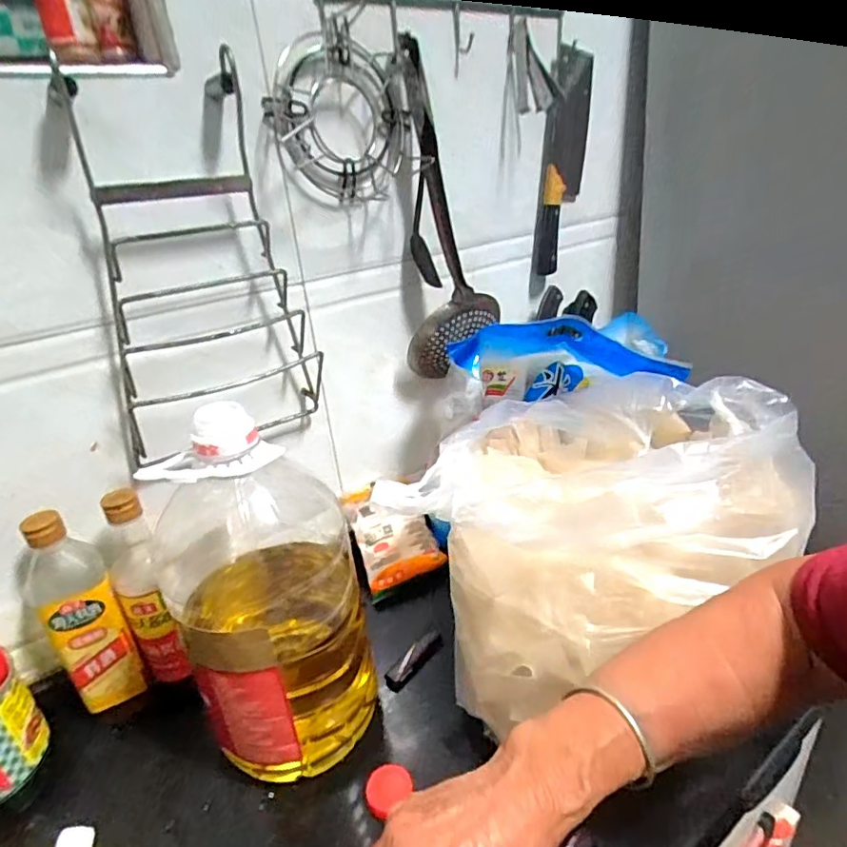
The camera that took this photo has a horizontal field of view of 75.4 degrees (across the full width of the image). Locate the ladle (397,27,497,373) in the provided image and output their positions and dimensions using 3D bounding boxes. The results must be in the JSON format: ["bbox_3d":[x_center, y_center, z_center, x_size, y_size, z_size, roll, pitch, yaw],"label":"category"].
[{"bbox_3d":[0.025,-0.239,0.670,0.099,0.367,0.096,10,30,29],"label":"ladle"}]

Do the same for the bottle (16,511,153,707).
[{"bbox_3d":[-0.337,0.184,0.540,0.065,0.213,0.064,-27,33,-36],"label":"bottle"}]

